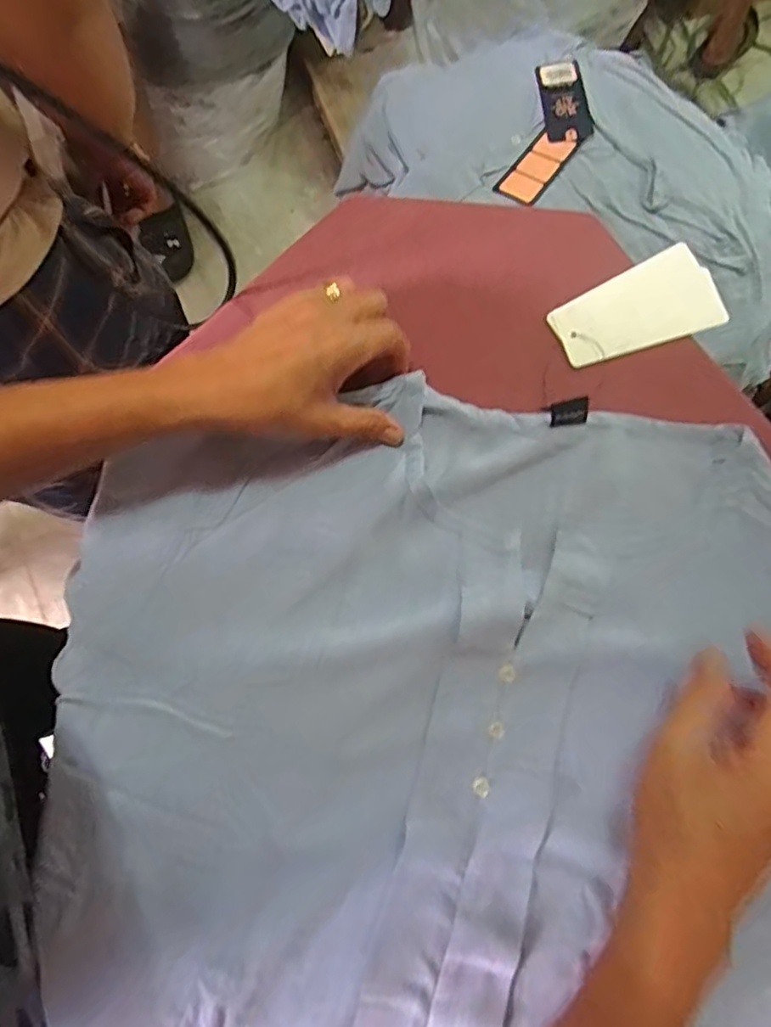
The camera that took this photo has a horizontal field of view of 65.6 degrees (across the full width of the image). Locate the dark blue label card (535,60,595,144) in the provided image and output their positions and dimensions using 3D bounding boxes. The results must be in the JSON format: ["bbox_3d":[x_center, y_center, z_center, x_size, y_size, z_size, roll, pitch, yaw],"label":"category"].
[{"bbox_3d":[0.183,-0.425,0.615,0.044,0.004,0.115,-5,68,6],"label":"dark blue label card"}]

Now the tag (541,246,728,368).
[{"bbox_3d":[0.175,-0.143,0.419,0.114,0.007,0.062,-24,80,-1],"label":"tag"}]

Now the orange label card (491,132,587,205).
[{"bbox_3d":[0.149,-0.338,0.585,0.044,0.004,0.091,33,76,17],"label":"orange label card"}]

